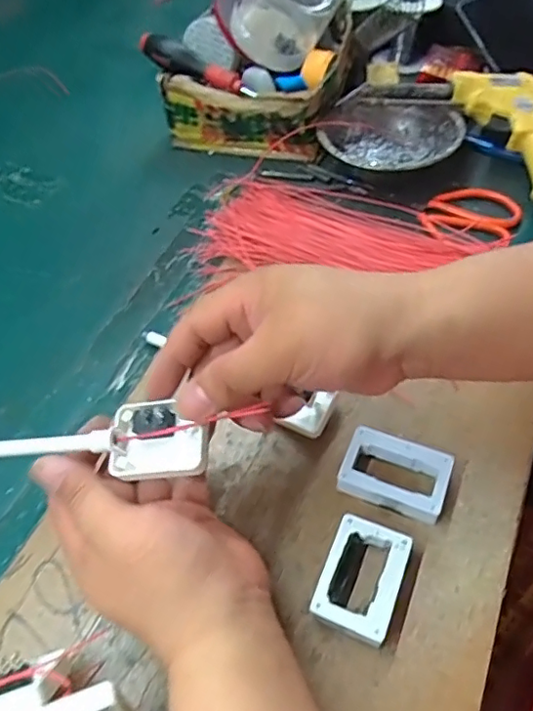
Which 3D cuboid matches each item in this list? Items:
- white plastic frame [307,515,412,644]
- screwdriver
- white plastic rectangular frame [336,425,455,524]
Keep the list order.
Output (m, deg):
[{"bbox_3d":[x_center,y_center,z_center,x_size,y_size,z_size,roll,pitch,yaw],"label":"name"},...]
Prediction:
[{"bbox_3d":[0.051,0.121,0.303,0.040,0.017,0.058,18,56,18],"label":"white plastic frame"},{"bbox_3d":[-0.068,-0.280,0.543,0.142,0.020,0.023,27,58,5],"label":"screwdriver"},{"bbox_3d":[0.077,0.071,0.337,0.061,0.017,0.043,20,57,19],"label":"white plastic rectangular frame"}]

